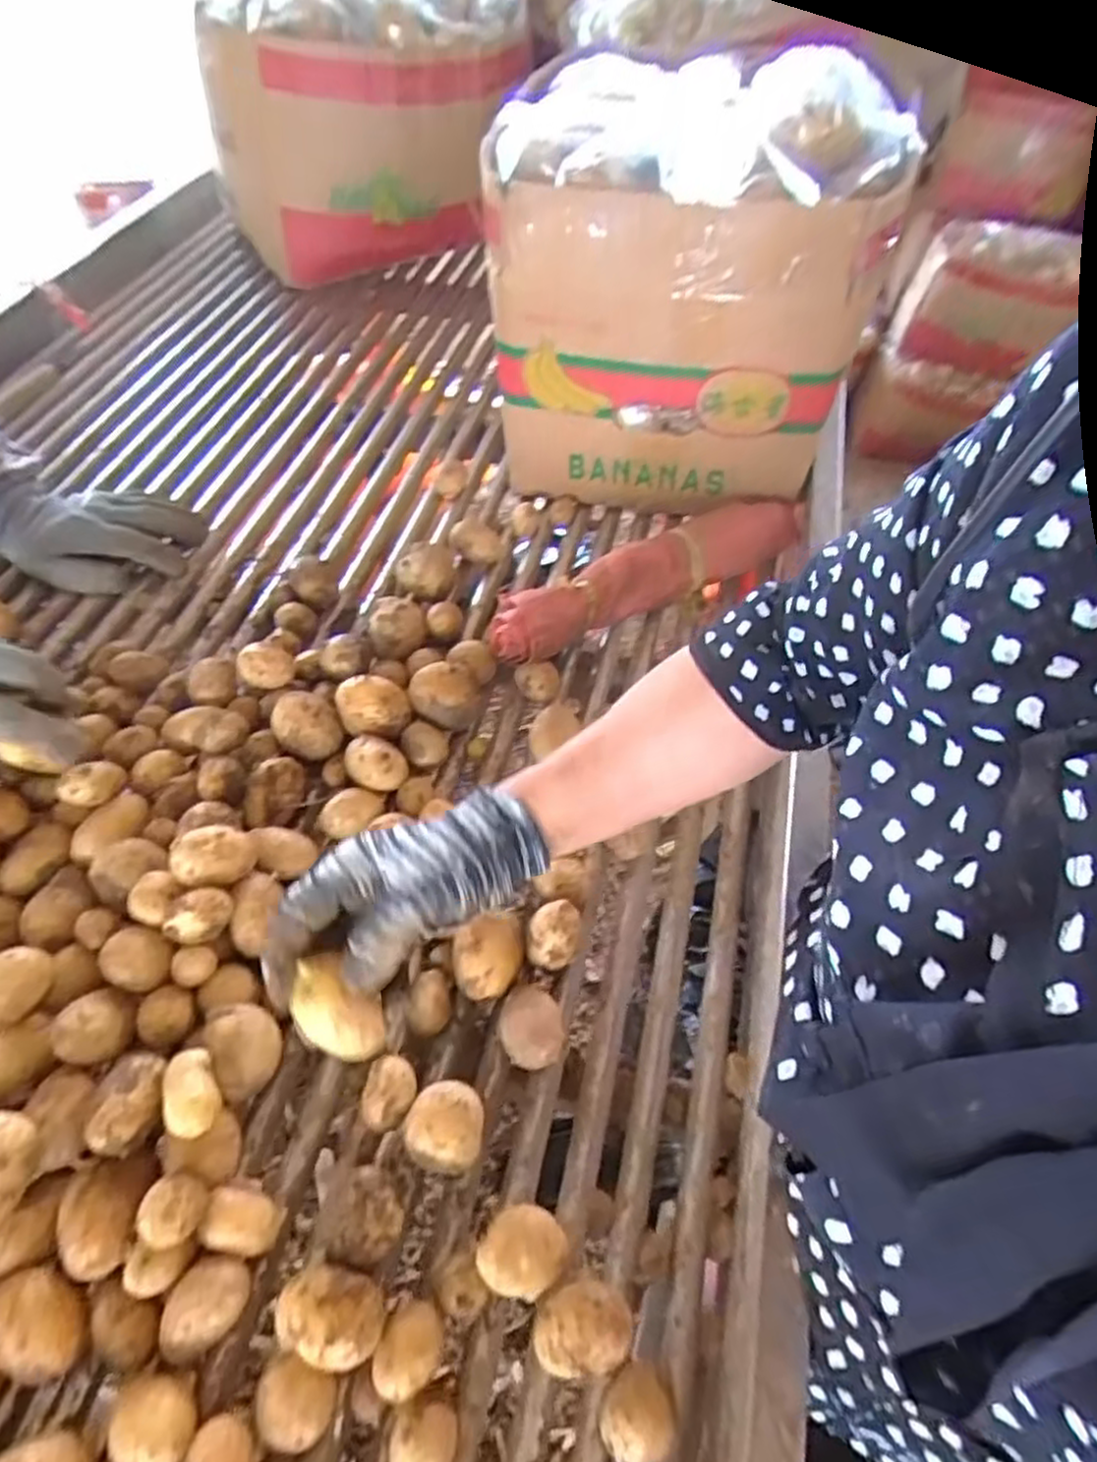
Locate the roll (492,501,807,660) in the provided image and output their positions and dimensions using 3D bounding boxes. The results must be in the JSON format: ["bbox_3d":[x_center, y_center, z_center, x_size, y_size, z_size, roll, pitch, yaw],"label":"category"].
[{"bbox_3d":[0.092,-0.135,0.636,0.311,0.058,0.057,-27,56,-22],"label":"roll"}]

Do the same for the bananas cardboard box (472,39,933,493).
[{"bbox_3d":[0.117,-0.404,0.681,0.298,0.266,0.265,11,51,7],"label":"bananas cardboard box"}]

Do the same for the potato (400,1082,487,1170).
[{"bbox_3d":[-0.057,0.219,0.416,0.041,0.040,0.041,1,50,-1],"label":"potato"}]

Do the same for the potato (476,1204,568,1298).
[{"bbox_3d":[-0.013,0.262,0.379,0.043,0.037,0.036,1,50,-1],"label":"potato"}]

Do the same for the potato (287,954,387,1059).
[{"bbox_3d":[-0.099,0.133,0.368,0.047,0.033,0.038,33,99,-7],"label":"potato"}]

